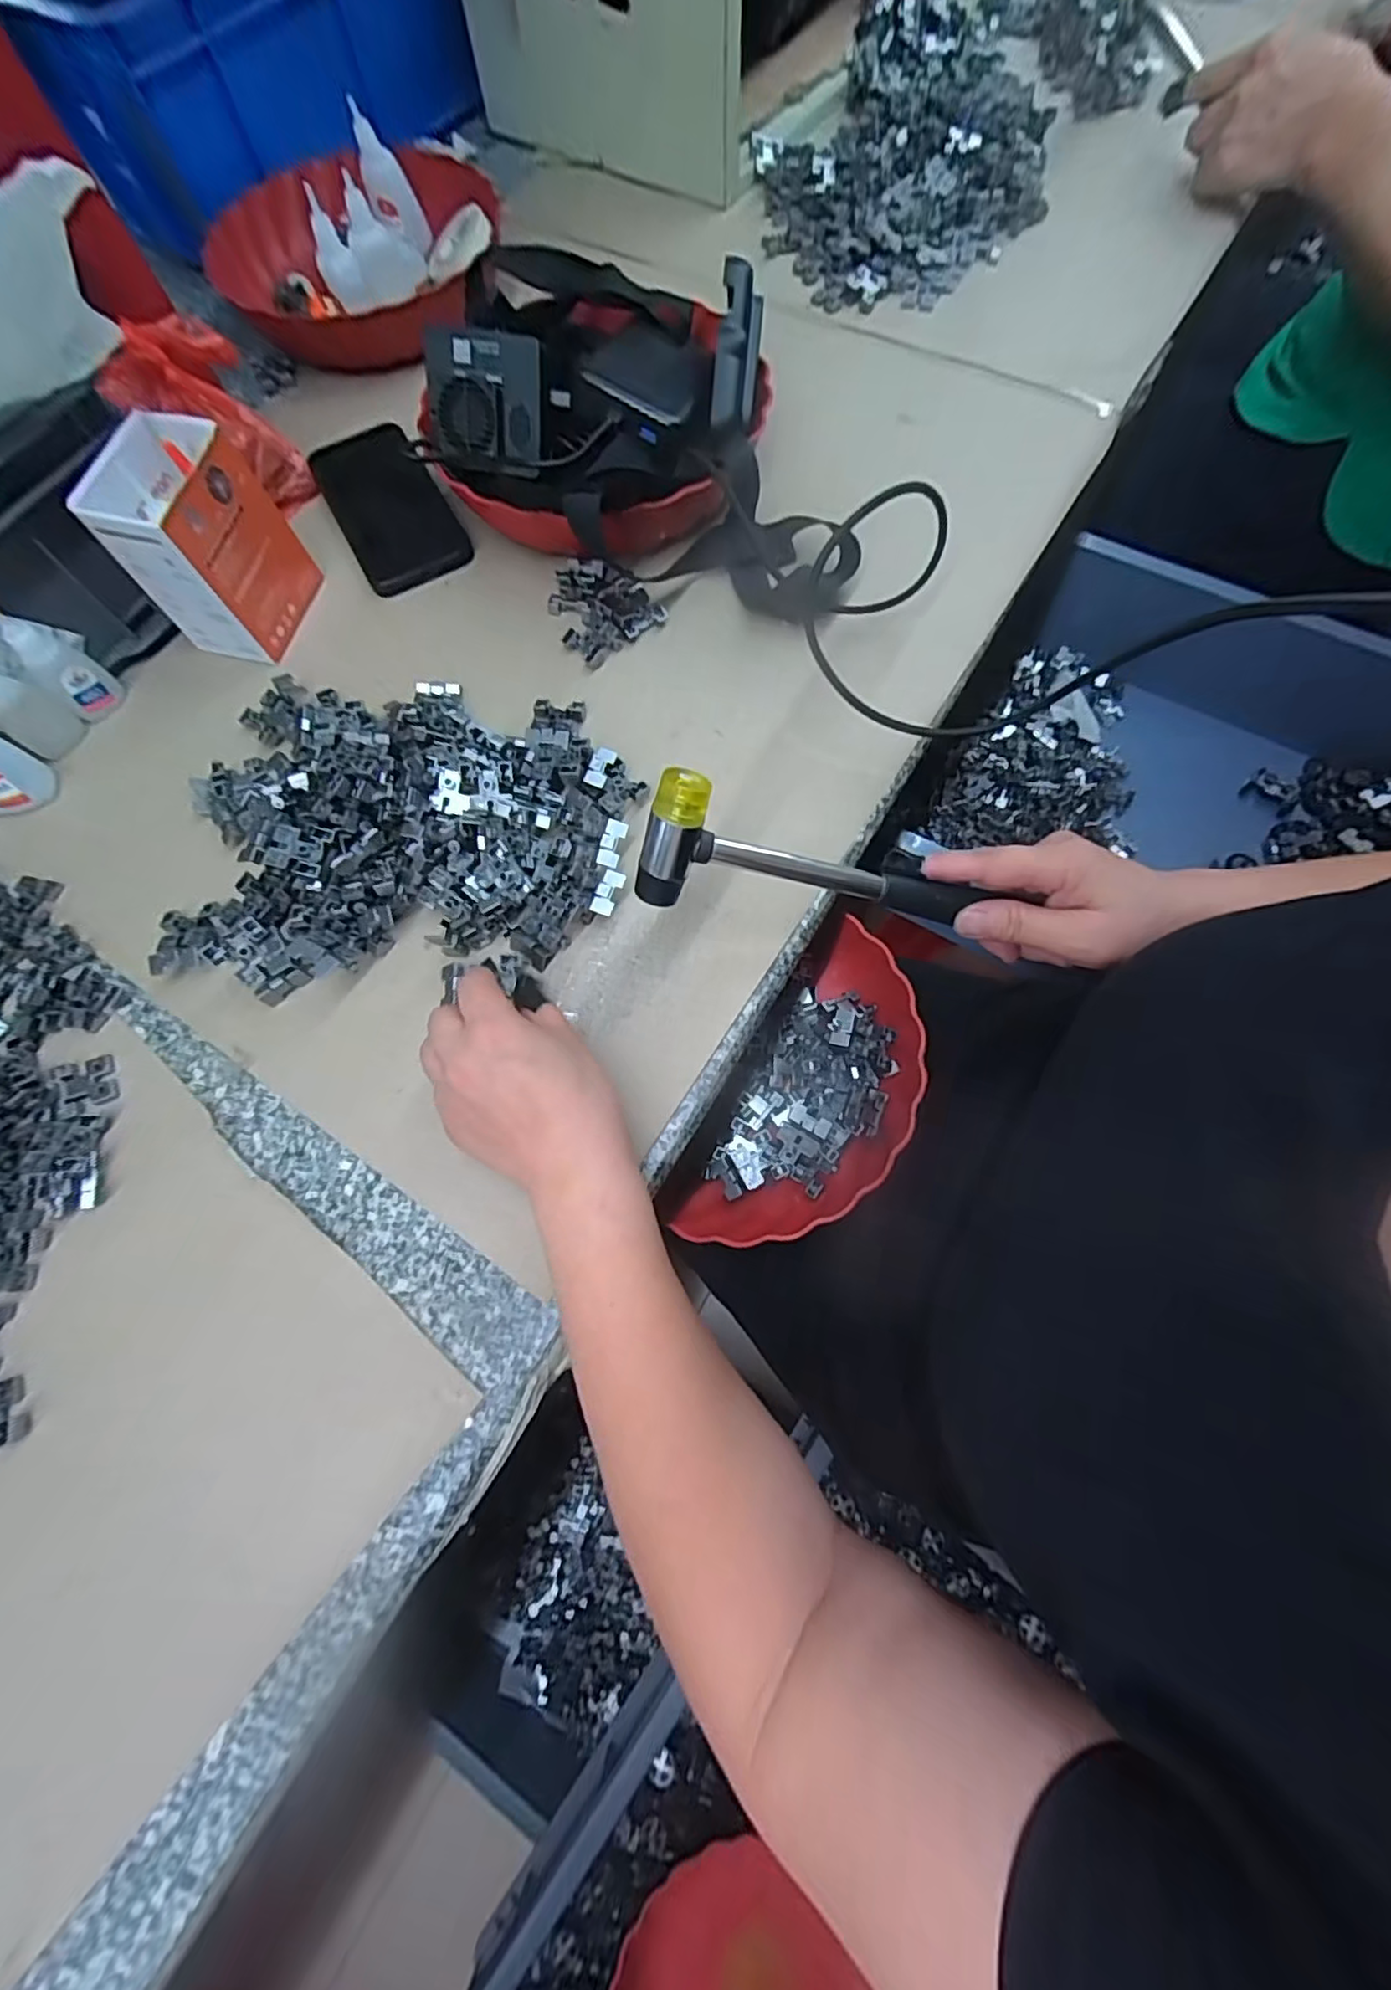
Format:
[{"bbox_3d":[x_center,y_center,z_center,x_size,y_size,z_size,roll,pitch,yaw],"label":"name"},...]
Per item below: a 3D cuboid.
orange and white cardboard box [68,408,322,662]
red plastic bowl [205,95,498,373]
[{"bbox_3d":[-0.324,-0.298,0.422,0.072,0.098,0.091,10,72,6],"label":"orange and white cardboard box"},{"bbox_3d":[-0.298,-0.650,0.552,0.248,0.065,0.230,-1,71,2],"label":"red plastic bowl"}]

